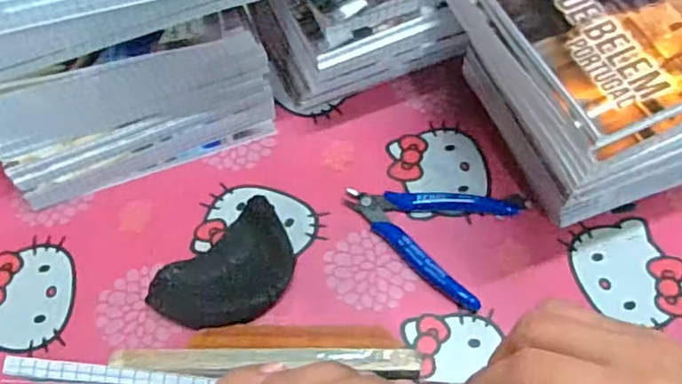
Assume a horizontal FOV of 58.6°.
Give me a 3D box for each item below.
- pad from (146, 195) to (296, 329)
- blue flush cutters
[{"bbox_3d":[-0.077,0.058,0.422,0.102,0.027,0.062,-35,64,-17],"label":"pad"},{"bbox_3d":[0.061,0.022,0.443,0.116,0.013,0.085,25,64,17],"label":"blue flush cutters"}]

